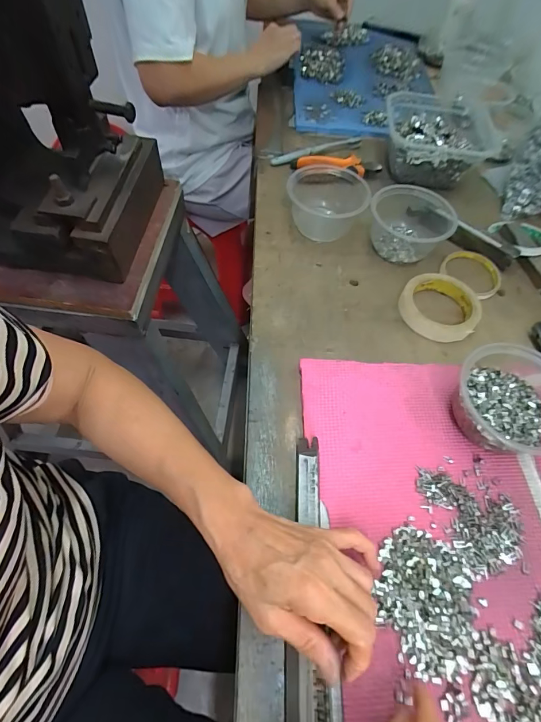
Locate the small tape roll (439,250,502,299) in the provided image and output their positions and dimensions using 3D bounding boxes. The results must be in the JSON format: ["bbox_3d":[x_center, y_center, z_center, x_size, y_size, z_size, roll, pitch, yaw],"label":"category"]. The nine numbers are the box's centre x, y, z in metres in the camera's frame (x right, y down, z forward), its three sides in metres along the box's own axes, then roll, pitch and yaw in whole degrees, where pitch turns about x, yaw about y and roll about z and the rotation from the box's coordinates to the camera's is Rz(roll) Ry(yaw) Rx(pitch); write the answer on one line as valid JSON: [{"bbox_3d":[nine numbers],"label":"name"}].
[{"bbox_3d":[0.295,-0.128,0.531,0.072,0.016,0.084,-32,66,-21],"label":"small tape roll"}]

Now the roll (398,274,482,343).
[{"bbox_3d":[0.222,-0.075,0.479,0.096,0.022,0.104,2,58,-3],"label":"roll"}]

